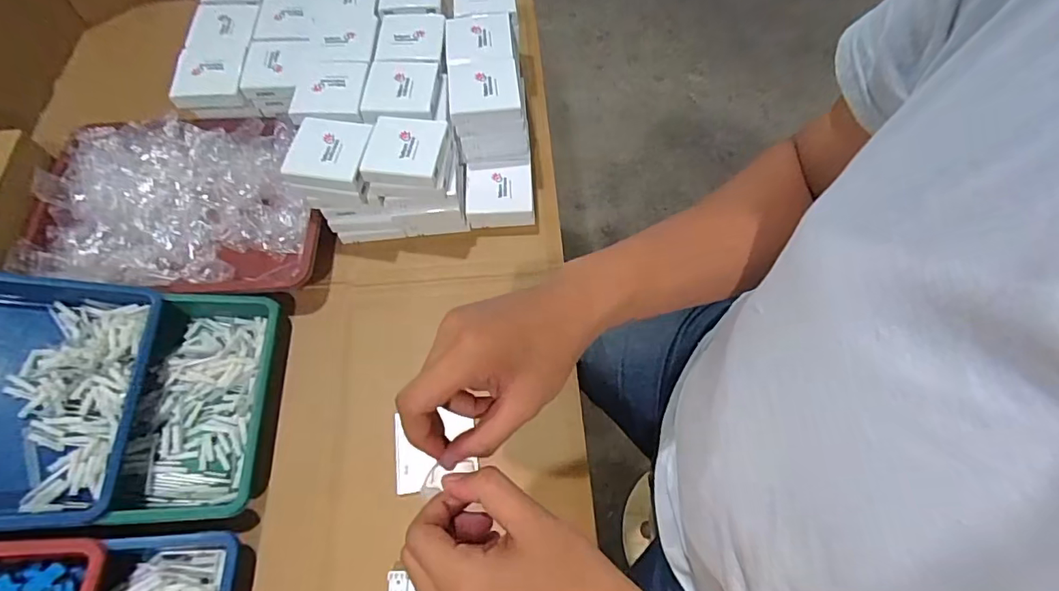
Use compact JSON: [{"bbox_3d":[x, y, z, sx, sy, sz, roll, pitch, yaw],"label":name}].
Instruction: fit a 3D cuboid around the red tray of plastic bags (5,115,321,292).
[{"bbox_3d":[-0.434,-0.111,0.647,0.335,0.068,0.252,-4,63,-2],"label":"red tray of plastic bags"}]

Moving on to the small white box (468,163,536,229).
[{"bbox_3d":[-0.038,-0.132,0.661,0.083,0.038,0.080,0,63,0],"label":"small white box"}]

